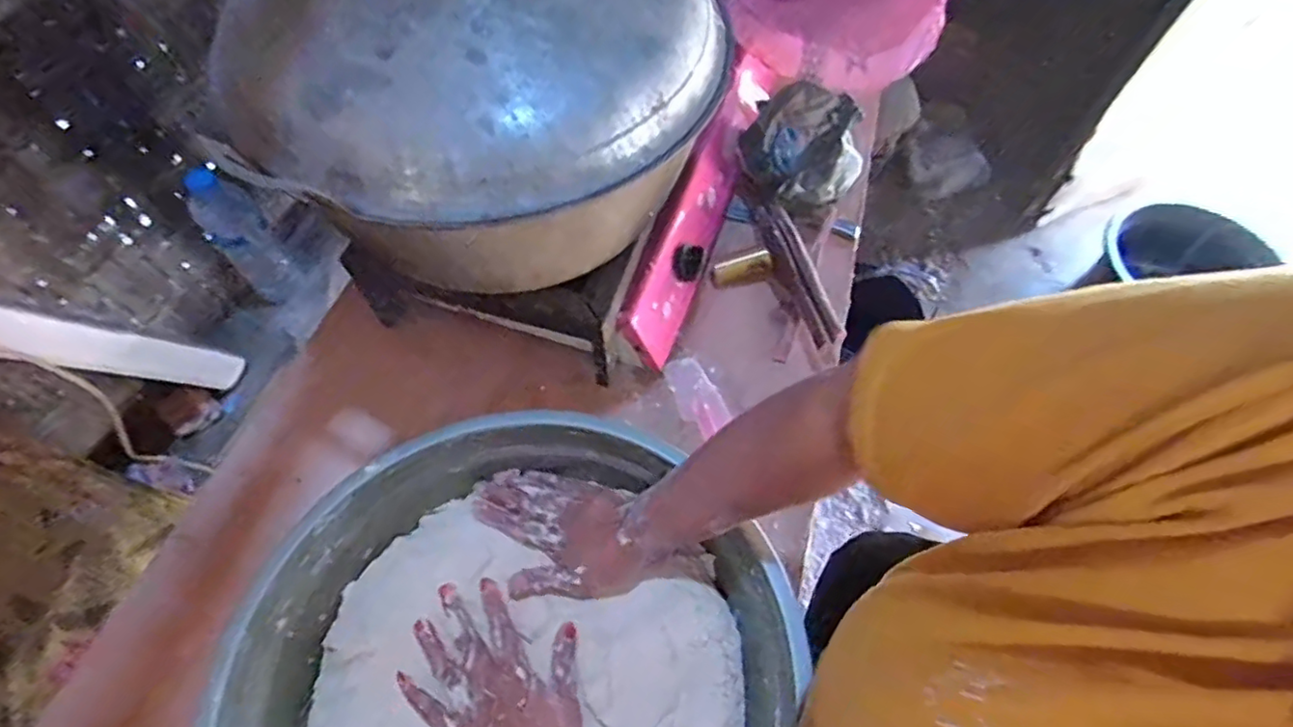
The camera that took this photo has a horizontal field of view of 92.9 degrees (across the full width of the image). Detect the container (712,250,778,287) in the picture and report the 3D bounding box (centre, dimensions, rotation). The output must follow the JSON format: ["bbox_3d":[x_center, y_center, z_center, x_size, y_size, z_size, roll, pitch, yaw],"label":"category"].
[{"bbox_3d":[0.128,-0.124,0.815,0.083,0.028,0.027,-14,58,15],"label":"container"}]

